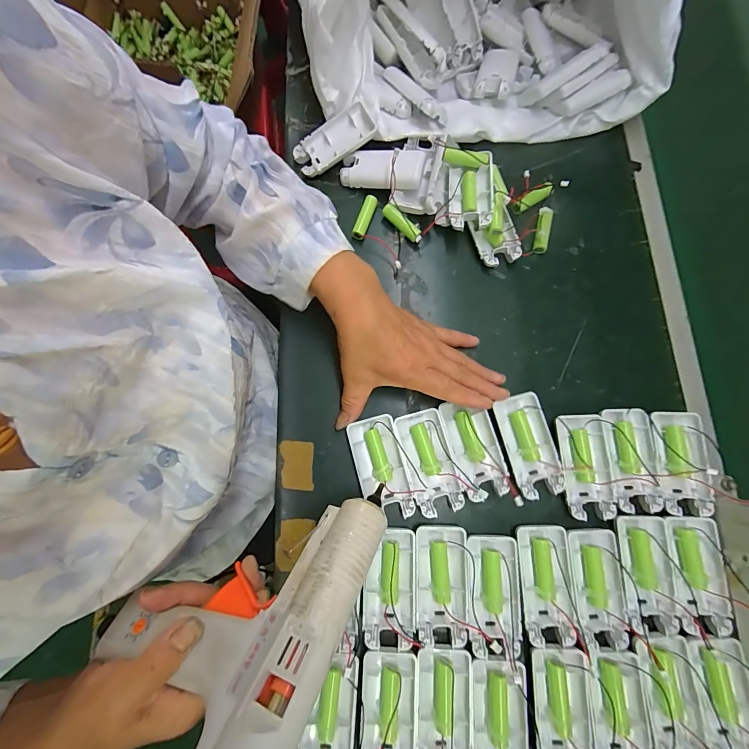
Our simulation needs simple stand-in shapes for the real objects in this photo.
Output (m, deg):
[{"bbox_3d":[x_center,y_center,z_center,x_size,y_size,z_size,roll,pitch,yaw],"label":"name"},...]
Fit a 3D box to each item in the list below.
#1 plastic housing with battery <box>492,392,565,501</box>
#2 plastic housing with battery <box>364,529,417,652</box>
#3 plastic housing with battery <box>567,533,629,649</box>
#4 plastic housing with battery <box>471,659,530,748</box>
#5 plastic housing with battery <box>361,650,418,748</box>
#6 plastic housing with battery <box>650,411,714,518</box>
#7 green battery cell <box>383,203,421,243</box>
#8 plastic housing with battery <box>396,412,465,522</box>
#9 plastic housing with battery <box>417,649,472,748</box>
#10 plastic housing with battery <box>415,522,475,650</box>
[{"bbox_3d":[0.148,0.068,0.341,0.042,0.015,0.094,-14,80,-4],"label":"plastic housing with battery"},{"bbox_3d":[0.014,0.188,0.313,0.044,0.018,0.095,1,79,-1],"label":"plastic housing with battery"},{"bbox_3d":[0.198,0.189,0.316,0.047,0.013,0.093,4,79,-1],"label":"plastic housing with battery"},{"bbox_3d":[0.103,0.292,0.292,0.048,0.017,0.094,5,79,-1],"label":"plastic housing with battery"},{"bbox_3d":[0.012,0.281,0.291,0.044,0.021,0.091,2,79,-1],"label":"plastic housing with battery"},{"bbox_3d":[0.291,0.083,0.335,0.045,0.014,0.093,-1,79,-2],"label":"plastic housing with battery"},{"bbox_3d":[0.030,-0.169,0.393,0.012,0.012,0.051,-42,83,-9],"label":"green battery cell"},{"bbox_3d":[0.052,0.083,0.339,0.042,0.018,0.093,-14,80,-5],"label":"plastic housing with battery"},{"bbox_3d":[0.057,0.281,0.295,0.043,0.019,0.090,4,79,-1],"label":"plastic housing with battery"},{"bbox_3d":[0.062,0.185,0.312,0.048,0.015,0.094,2,79,-1],"label":"plastic housing with battery"}]

